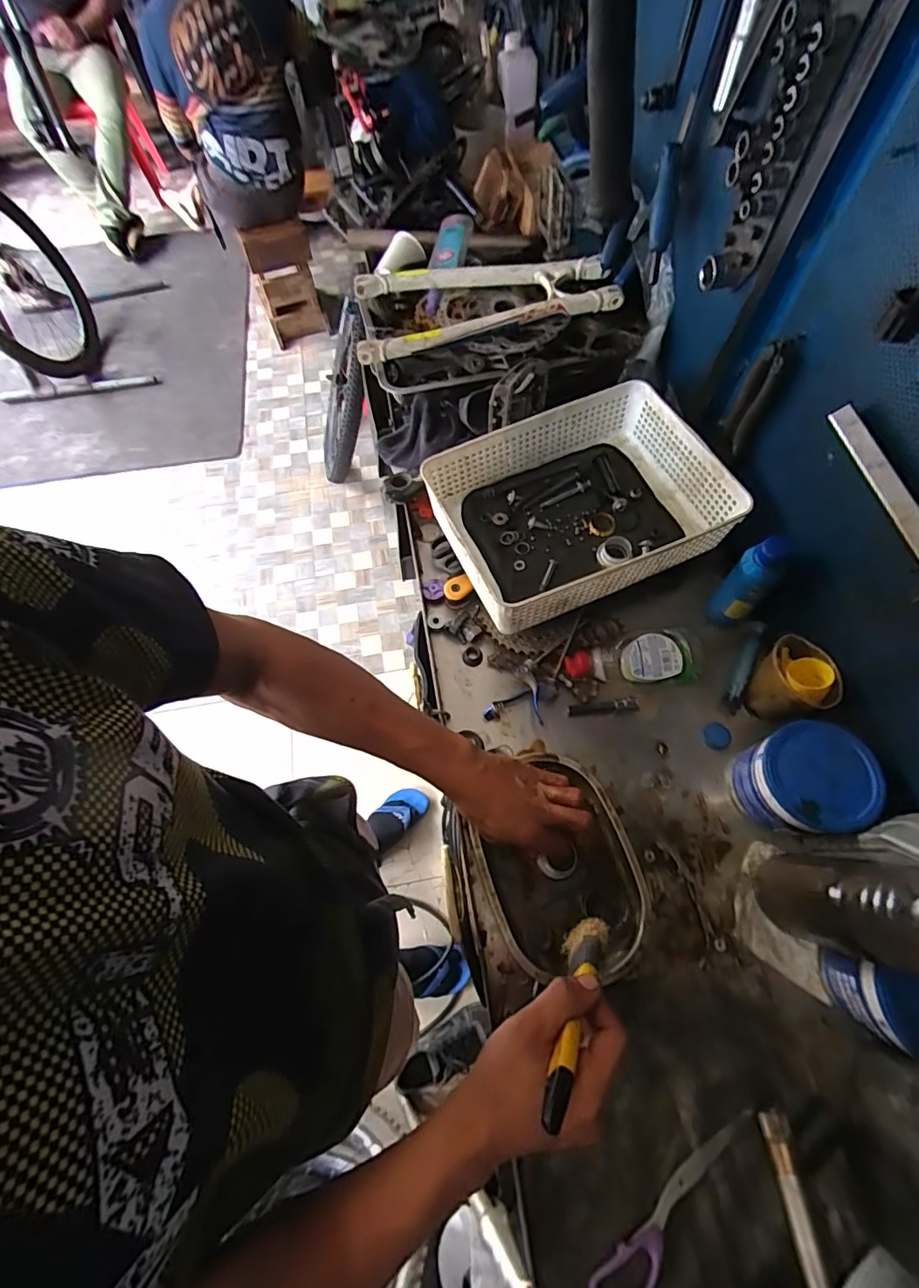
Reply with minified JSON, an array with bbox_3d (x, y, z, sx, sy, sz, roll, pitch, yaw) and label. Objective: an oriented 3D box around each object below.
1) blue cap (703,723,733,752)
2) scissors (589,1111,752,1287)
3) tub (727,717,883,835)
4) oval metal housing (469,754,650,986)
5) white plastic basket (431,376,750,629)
[{"bbox_3d":[0.305,0.109,0.596,0.031,0.018,0.031,-1,65,2],"label":"blue cap"},{"bbox_3d":[0.189,0.482,0.424,0.190,0.012,0.035,-34,69,-13],"label":"scissors"},{"bbox_3d":[0.349,0.145,0.522,0.097,0.113,0.100,-1,65,2],"label":"tub"},{"bbox_3d":[0.104,0.235,0.525,0.155,0.034,0.202,-19,66,-6],"label":"oval metal housing"},{"bbox_3d":[0.146,-0.177,0.643,0.329,0.084,0.246,-22,66,-8],"label":"white plastic basket"}]

